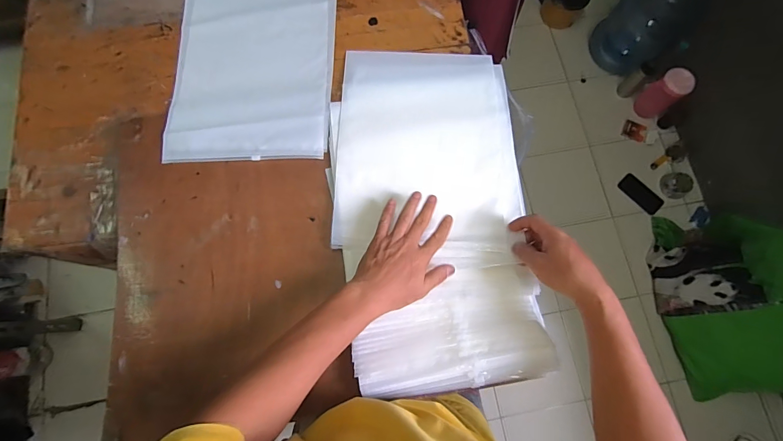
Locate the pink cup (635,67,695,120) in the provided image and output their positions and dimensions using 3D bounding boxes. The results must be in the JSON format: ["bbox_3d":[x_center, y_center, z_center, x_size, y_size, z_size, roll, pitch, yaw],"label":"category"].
[{"bbox_3d":[1.055,-0.489,1.412,0.114,0.182,0.107,0,76,-1],"label":"pink cup"}]

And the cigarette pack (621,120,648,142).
[{"bbox_3d":[0.998,-0.368,1.484,0.088,0.017,0.073,26,77,5],"label":"cigarette pack"}]

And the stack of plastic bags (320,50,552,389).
[{"bbox_3d":[0.055,-0.036,0.537,0.283,0.034,0.519,-3,72,-1],"label":"stack of plastic bags"}]

